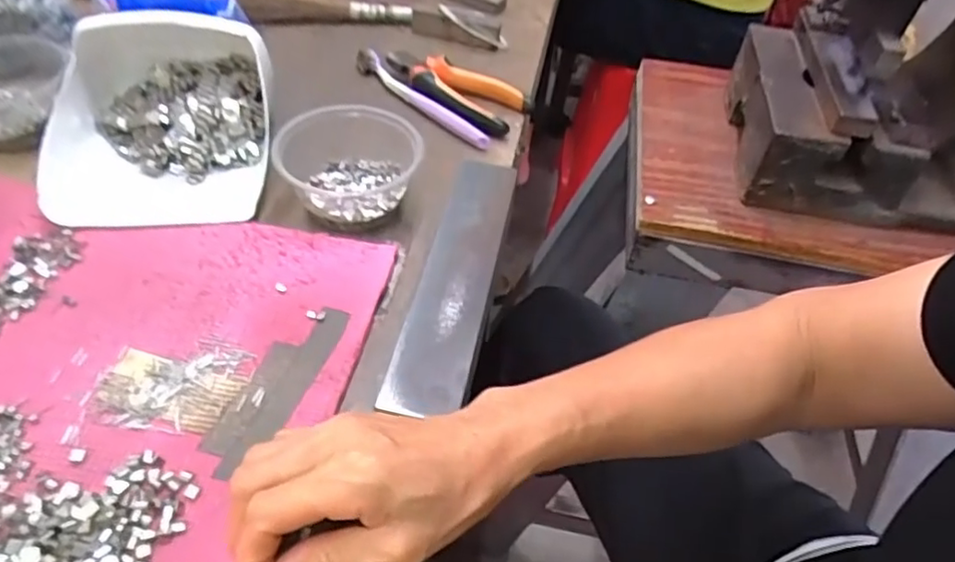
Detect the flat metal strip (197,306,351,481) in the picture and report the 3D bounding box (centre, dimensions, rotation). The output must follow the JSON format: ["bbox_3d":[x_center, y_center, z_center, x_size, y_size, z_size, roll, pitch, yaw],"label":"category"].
[{"bbox_3d":[-0.118,0.059,0.377,0.034,0.004,0.120,18,49,9],"label":"flat metal strip"}]

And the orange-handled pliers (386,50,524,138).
[{"bbox_3d":[-0.030,-0.176,0.599,0.140,0.029,0.072,21,50,12],"label":"orange-handled pliers"}]

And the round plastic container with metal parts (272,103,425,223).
[{"bbox_3d":[-0.097,-0.089,0.484,0.107,0.044,0.087,-4,49,-10],"label":"round plastic container with metal parts"}]

